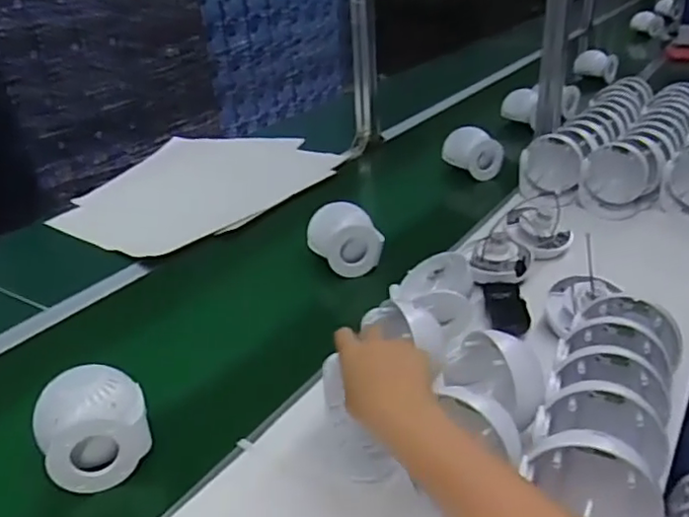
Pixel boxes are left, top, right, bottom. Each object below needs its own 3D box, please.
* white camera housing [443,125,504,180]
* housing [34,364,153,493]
[{"bbox_3d":[0.282,-0.221,1.371,0.107,0.111,0.090,-14,29,-20],"label":"white camera housing"},{"bbox_3d":[-0.263,0.180,0.655,0.108,0.098,0.098,-15,29,-23],"label":"housing"}]

